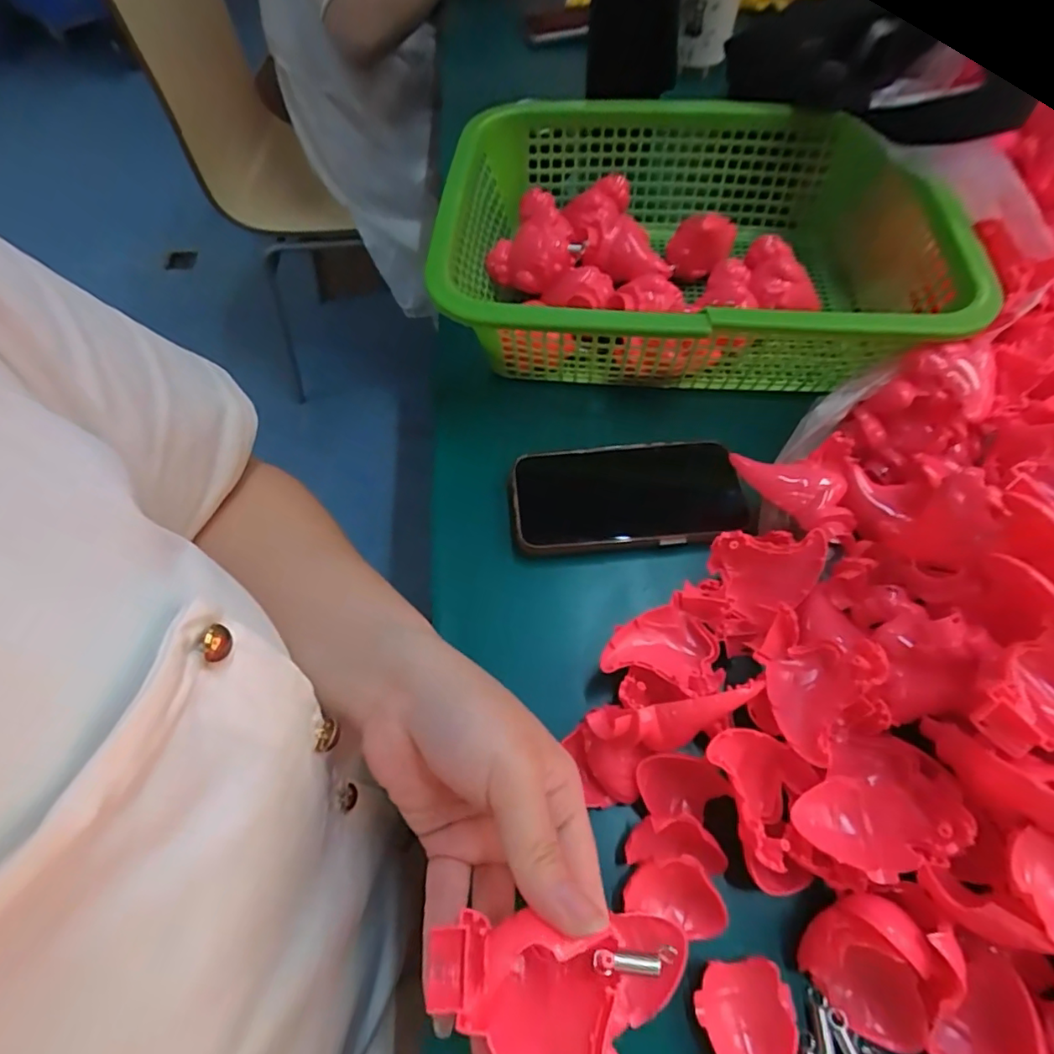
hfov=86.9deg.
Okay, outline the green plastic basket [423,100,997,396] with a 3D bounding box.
[{"bbox_3d":[0.119,-0.205,0.414,0.330,0.088,0.254,8,62,5],"label":"green plastic basket"}]

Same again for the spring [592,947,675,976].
[{"bbox_3d":[0.037,0.147,0.188,0.028,0.004,0.008,-1,61,-2],"label":"spring"}]

